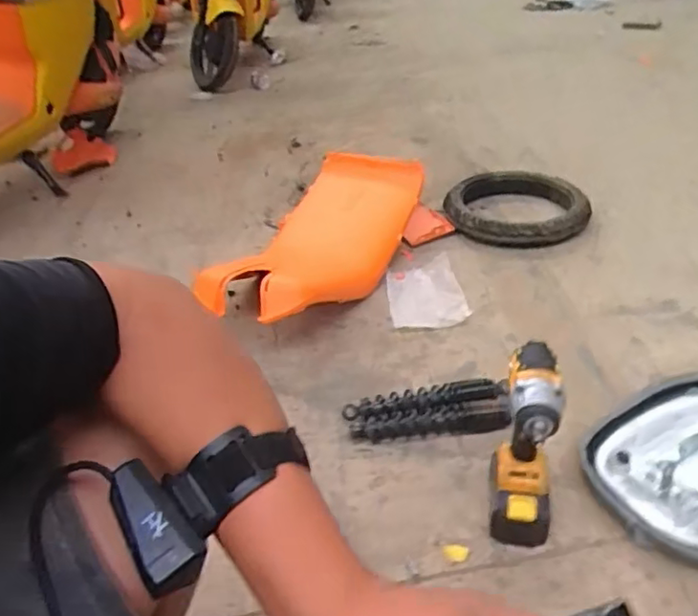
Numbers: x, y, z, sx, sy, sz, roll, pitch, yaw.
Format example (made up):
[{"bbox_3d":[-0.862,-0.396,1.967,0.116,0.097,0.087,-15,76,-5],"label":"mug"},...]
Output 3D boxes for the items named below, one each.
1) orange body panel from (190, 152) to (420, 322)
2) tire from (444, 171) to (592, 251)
[{"bbox_3d":[-0.076,-0.165,1.424,0.322,0.149,0.663,13,39,23],"label":"orange body panel"},{"bbox_3d":[0.441,-0.270,1.663,0.360,0.085,0.345,-1,36,6],"label":"tire"}]

